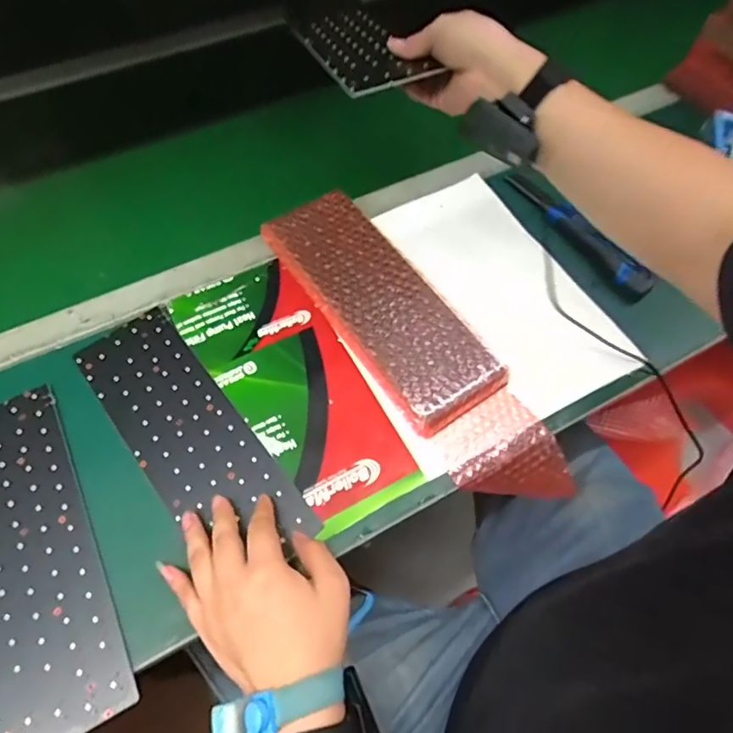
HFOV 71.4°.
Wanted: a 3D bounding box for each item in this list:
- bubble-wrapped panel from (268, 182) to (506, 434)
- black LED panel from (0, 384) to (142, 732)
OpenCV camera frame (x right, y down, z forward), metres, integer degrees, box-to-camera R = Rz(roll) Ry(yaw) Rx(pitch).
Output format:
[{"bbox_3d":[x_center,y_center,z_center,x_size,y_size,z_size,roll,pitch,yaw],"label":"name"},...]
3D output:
[{"bbox_3d":[0.006,-0.065,0.512,0.105,0.035,0.287,-33,68,-17],"label":"bubble-wrapped panel"},{"bbox_3d":[-0.268,0.146,0.404,0.098,0.011,0.276,-27,66,-14],"label":"black LED panel"}]

